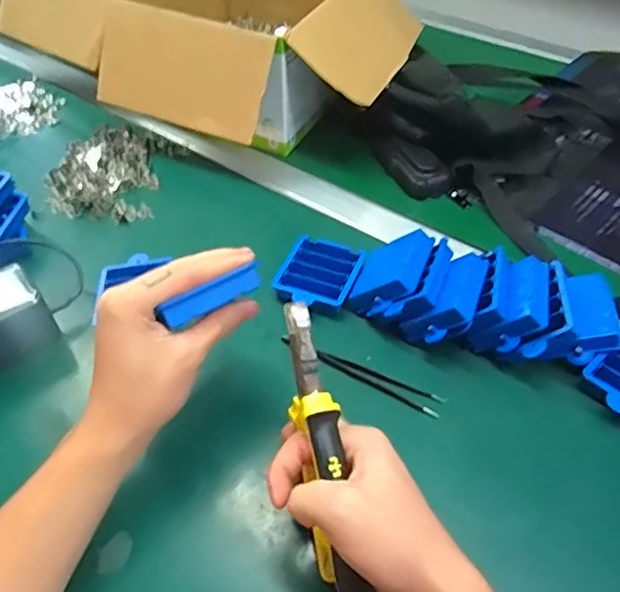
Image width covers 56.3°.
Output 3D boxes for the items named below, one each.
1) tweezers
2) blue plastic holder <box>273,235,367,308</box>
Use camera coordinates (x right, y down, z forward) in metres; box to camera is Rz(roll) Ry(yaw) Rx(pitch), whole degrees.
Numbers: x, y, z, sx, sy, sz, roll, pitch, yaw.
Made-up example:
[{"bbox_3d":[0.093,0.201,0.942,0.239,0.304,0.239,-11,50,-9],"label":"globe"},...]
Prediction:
[{"bbox_3d":[0.039,0.058,0.437,0.129,0.006,0.020,23,52,7],"label":"tweezers"},{"bbox_3d":[0.008,-0.019,0.509,0.066,0.014,0.076,16,51,17],"label":"blue plastic holder"}]

